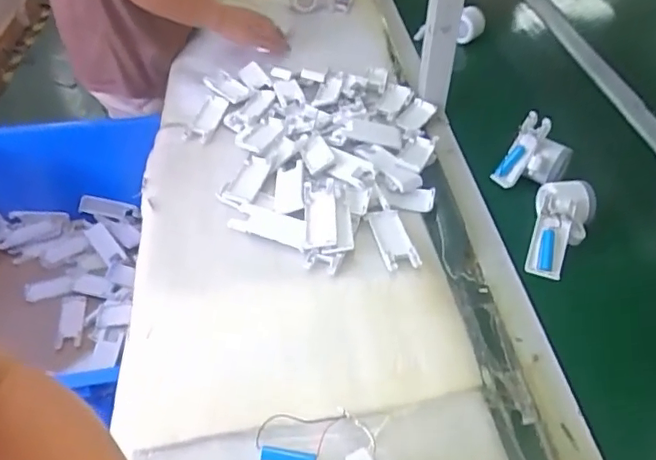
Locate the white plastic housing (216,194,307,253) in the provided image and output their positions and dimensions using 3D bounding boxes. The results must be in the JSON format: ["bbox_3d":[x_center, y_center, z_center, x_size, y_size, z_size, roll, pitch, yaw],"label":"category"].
[{"bbox_3d":[-0.088,-0.011,0.703,0.138,0.014,0.040,17,47,17],"label":"white plastic housing"}]

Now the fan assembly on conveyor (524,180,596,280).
[{"bbox_3d":[0.294,-0.010,0.710,0.068,0.038,0.154,22,64,20],"label":"fan assembly on conveyor"}]

